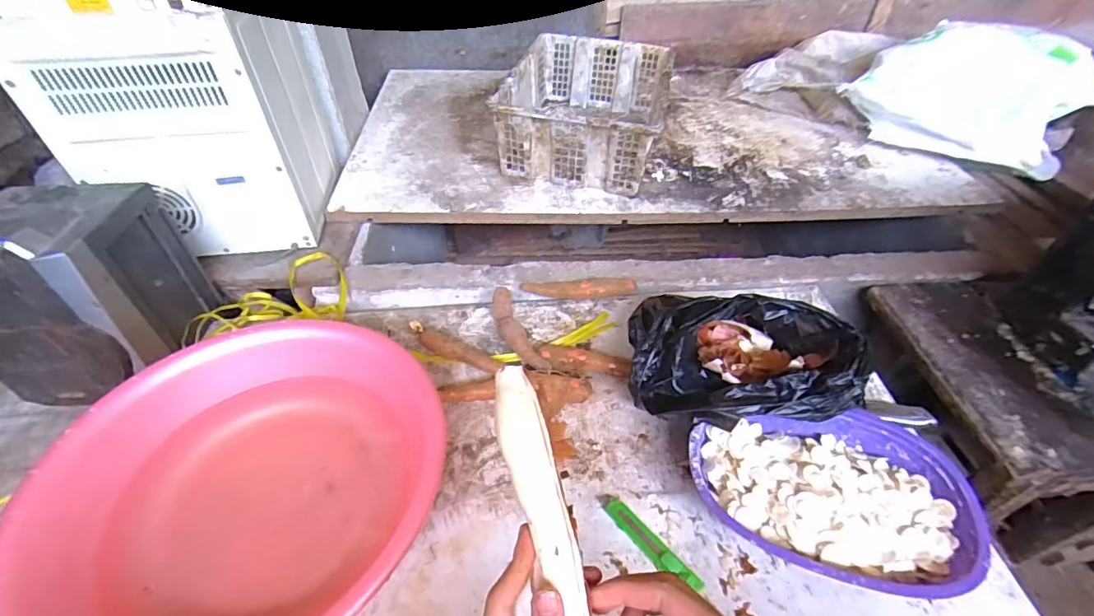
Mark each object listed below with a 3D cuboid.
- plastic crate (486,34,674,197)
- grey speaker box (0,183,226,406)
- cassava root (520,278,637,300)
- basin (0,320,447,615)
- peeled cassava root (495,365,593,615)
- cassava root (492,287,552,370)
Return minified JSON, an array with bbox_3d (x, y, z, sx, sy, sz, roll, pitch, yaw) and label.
[{"bbox_3d":[0.094,-0.466,1.139,0.337,0.161,0.475,12,47,8],"label":"plastic crate"},{"bbox_3d":[-0.646,-0.034,0.668,0.204,0.223,0.236,6,47,3],"label":"grey speaker box"},{"bbox_3d":[0.058,-0.035,0.859,0.196,0.025,0.034,-2,47,-4],"label":"cassava root"},{"bbox_3d":[-0.328,0.191,0.555,0.404,0.119,0.383,1,47,-1],"label":"basin"},{"bbox_3d":[0.002,0.144,0.298,0.029,0.023,0.224,-12,74,-13],"label":"peeled cassava root"},{"bbox_3d":[-0.048,0.043,0.780,0.041,0.036,0.188,-19,50,-19],"label":"cassava root"}]

